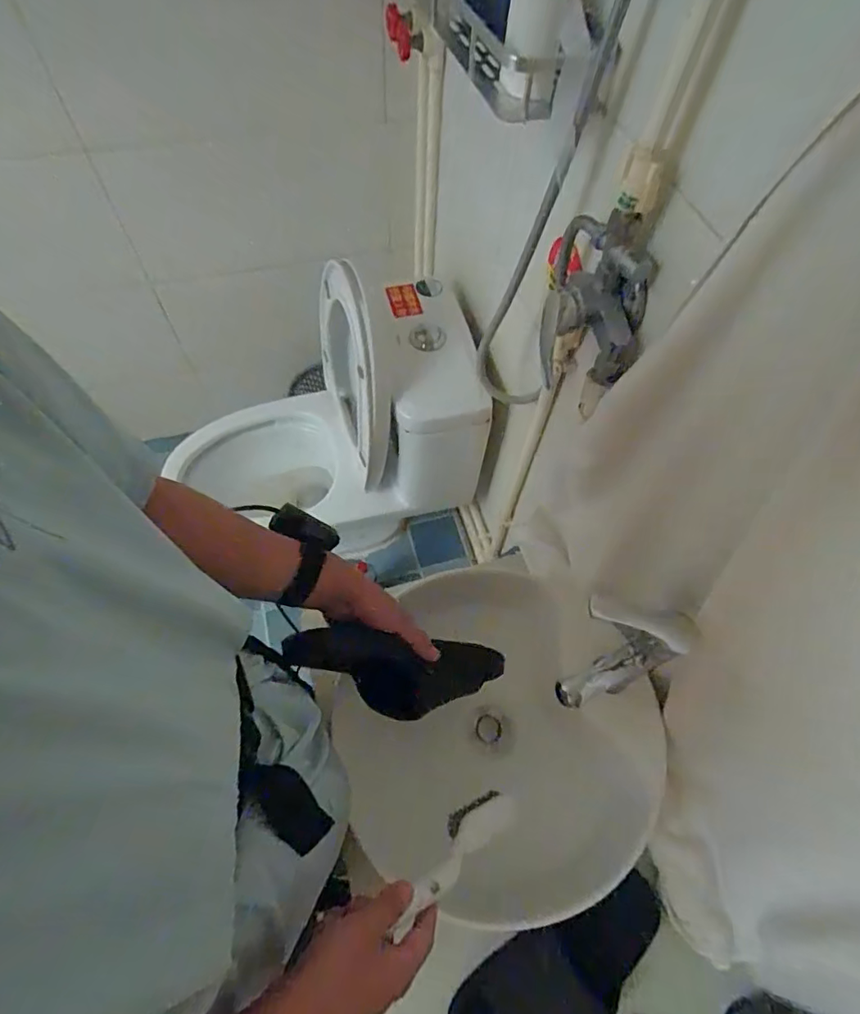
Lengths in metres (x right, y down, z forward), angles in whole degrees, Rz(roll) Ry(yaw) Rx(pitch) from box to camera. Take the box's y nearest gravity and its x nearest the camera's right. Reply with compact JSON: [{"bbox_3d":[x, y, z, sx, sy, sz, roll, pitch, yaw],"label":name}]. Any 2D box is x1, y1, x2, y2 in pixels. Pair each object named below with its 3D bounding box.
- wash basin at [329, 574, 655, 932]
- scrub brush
[{"bbox_3d":[0.091,0.288,0.717,0.422,0.162,0.403,1,60,-2],"label":"wash basin"},{"bbox_3d":[0.026,0.328,0.501,0.045,0.198,0.026,46,112,21],"label":"scrub brush"}]

